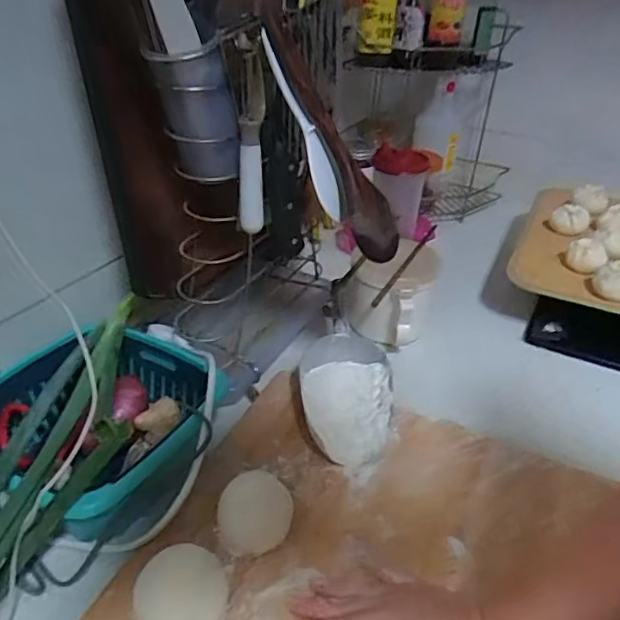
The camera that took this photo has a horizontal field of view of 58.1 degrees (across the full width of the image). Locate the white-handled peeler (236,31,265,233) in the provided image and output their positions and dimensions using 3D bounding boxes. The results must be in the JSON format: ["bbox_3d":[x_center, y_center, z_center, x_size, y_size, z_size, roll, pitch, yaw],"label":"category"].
[{"bbox_3d":[-0.051,-0.149,0.493,0.021,0.165,0.019,-18,38,-27],"label":"white-handled peeler"}]

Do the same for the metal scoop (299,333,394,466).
[{"bbox_3d":[0.040,0.091,0.598,0.094,0.050,0.147,-1,33,-5],"label":"metal scoop"}]

